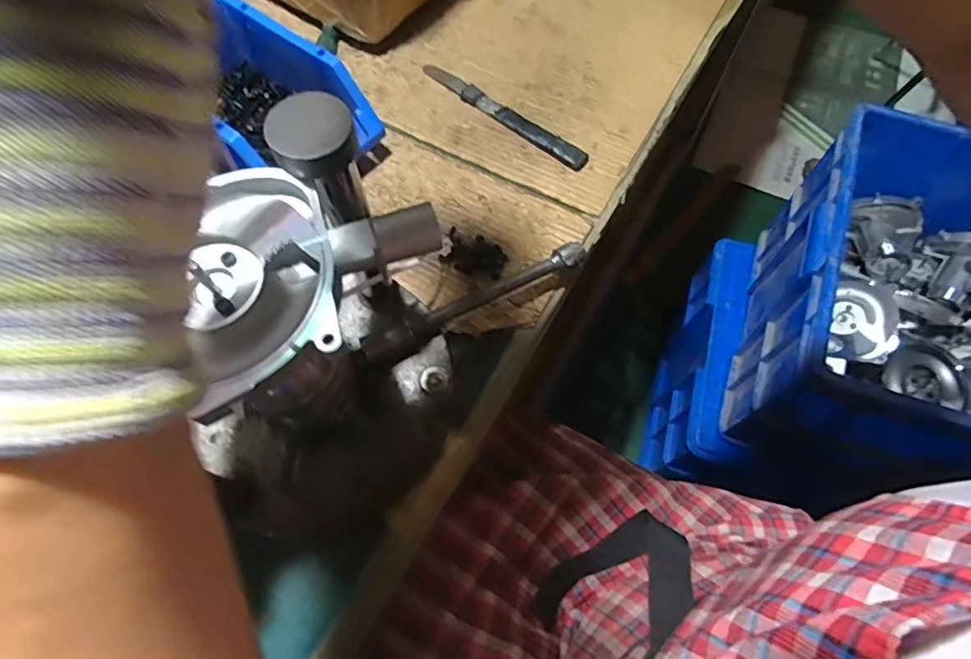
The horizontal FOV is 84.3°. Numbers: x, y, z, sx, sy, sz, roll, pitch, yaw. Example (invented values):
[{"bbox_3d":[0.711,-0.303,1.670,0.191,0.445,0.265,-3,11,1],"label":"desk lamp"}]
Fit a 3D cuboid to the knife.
[{"bbox_3d":[0.015,-0.205,0.503,0.191,0.009,0.020,38,70,16],"label":"knife"}]

